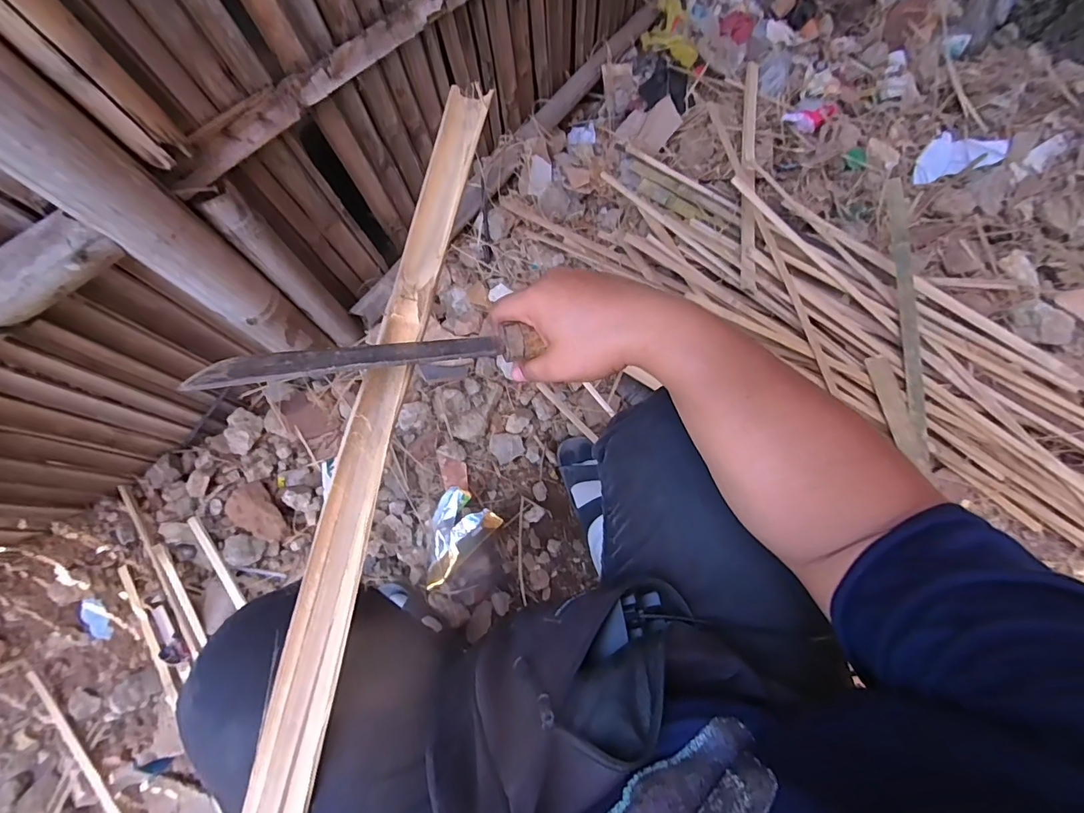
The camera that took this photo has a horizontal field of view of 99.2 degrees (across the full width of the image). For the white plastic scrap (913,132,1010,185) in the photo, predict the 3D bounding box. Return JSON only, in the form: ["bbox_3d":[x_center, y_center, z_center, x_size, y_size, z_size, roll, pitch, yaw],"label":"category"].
[{"bbox_3d":[0.818,-0.503,0.918,0.176,0.032,0.096,-16,73,-6],"label":"white plastic scrap"}]

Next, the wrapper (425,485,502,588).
[{"bbox_3d":[-0.145,0.198,0.717,0.143,0.034,0.092,-42,77,-13],"label":"wrapper"}]

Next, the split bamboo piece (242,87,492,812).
[{"bbox_3d":[-0.129,0.028,0.350,0.041,0.016,0.599,12,82,4],"label":"split bamboo piece"}]

